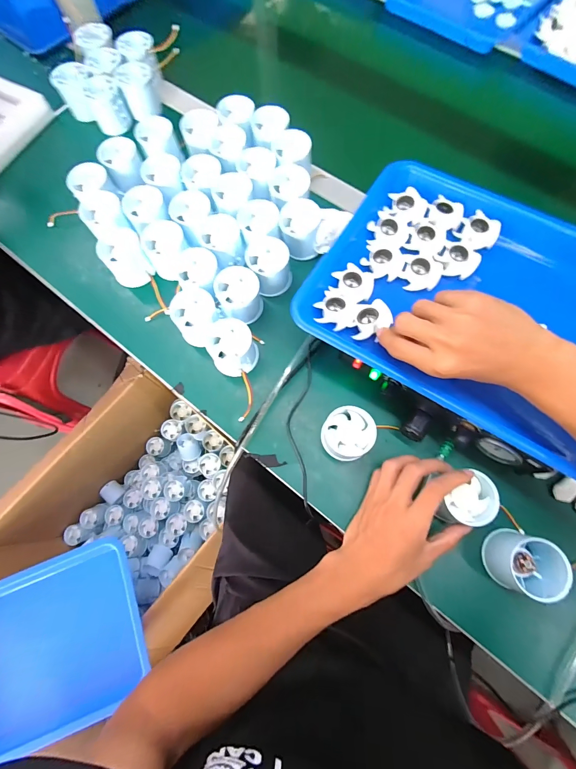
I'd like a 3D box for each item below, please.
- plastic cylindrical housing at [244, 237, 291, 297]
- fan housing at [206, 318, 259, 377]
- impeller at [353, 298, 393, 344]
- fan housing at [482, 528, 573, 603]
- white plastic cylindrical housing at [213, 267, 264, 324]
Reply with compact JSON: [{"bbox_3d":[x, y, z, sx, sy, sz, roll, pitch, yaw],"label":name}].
[{"bbox_3d":[-0.022,-0.147,0.428,0.058,0.045,0.063,-4,72,1],"label":"plastic cylindrical housing"},{"bbox_3d":[-0.066,-0.044,0.399,0.053,0.043,0.055,-1,72,2],"label":"fan housing"},{"bbox_3d":[0.086,-0.065,0.339,0.035,0.019,0.043,10,73,5],"label":"impeller"},{"bbox_3d":[0.233,0.176,0.325,0.063,0.046,0.055,20,74,8],"label":"fan housing"},{"bbox_3d":[-0.059,-0.111,0.416,0.057,0.045,0.061,-1,72,2],"label":"white plastic cylindrical housing"}]

